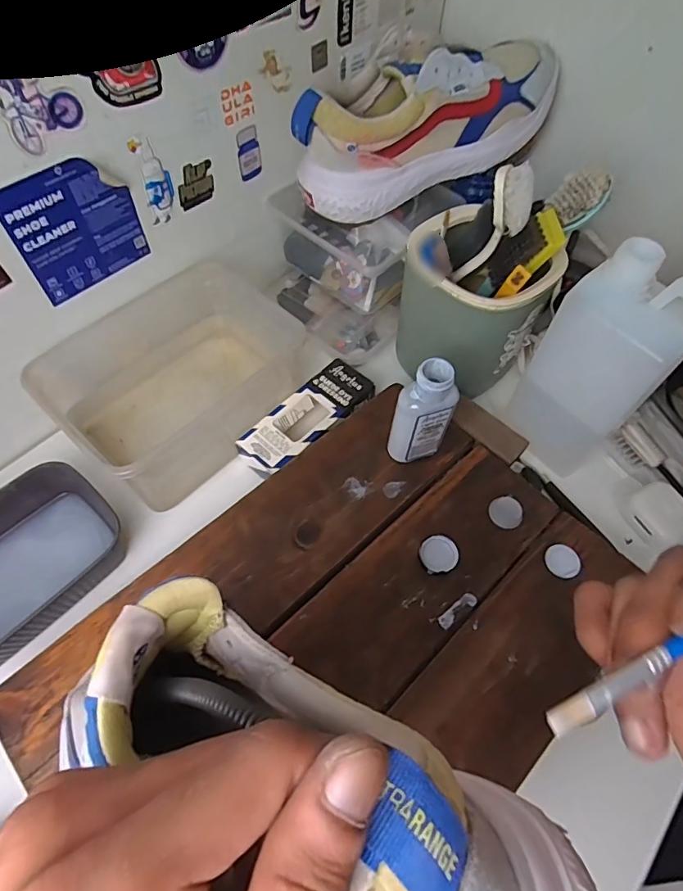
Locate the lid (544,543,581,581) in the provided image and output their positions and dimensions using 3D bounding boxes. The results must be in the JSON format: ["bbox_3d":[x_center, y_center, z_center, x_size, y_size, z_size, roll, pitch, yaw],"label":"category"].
[{"bbox_3d":[0.177,0.092,0.391,0.024,0.006,0.029,-5,60,-4],"label":"lid"}]

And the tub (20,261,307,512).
[{"bbox_3d":[-0.147,-0.064,0.477,0.158,0.106,0.226,36,65,18],"label":"tub"}]

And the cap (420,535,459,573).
[{"bbox_3d":[0.076,0.086,0.385,0.028,0.011,0.029,1,60,-1],"label":"cap"}]

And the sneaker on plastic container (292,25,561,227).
[{"bbox_3d":[0.091,-0.322,0.479,0.290,0.096,0.099,-23,63,-14],"label":"sneaker on plastic container"}]

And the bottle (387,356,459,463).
[{"bbox_3d":[0.066,-0.022,0.397,0.042,0.103,0.037,25,62,13],"label":"bottle"}]

